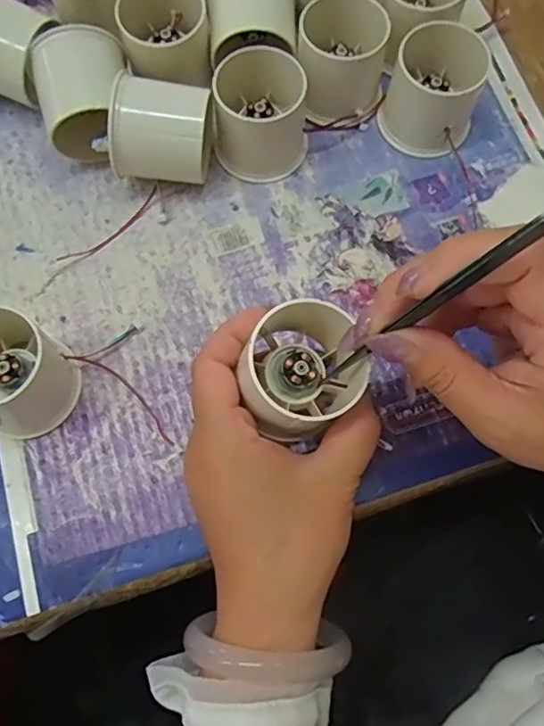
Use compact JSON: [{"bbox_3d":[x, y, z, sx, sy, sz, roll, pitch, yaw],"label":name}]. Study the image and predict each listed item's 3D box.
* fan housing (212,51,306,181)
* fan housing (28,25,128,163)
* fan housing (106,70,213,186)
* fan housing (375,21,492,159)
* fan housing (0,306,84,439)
[{"bbox_3d":[-0.007,-0.149,0.343,0.055,0.045,0.067,-1,71,0],"label":"fan housing"},{"bbox_3d":[-0.107,-0.149,0.337,0.049,0.055,0.065,-7,72,-2],"label":"fan housing"},{"bbox_3d":[-0.060,-0.126,0.332,0.054,0.053,0.049,1,71,1],"label":"fan housing"},{"bbox_3d":[0.094,-0.159,0.343,0.054,0.049,0.049,24,73,8],"label":"fan housing"},{"bbox_3d":[-0.131,0.005,0.290,0.053,0.049,0.054,37,76,12],"label":"fan housing"}]

